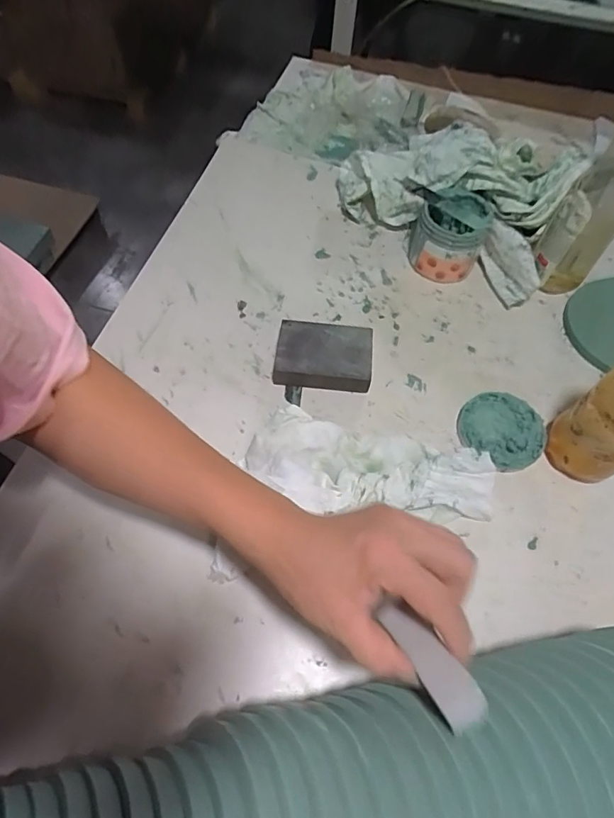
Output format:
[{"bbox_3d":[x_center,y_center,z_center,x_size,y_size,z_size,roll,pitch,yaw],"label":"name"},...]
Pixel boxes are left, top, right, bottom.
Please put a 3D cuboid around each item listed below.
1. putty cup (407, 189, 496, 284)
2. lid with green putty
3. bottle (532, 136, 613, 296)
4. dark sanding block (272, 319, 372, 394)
[{"bbox_3d":[0.166,-0.204,0.576,0.079,0.081,0.077,2,61,-3],"label":"putty cup"},{"bbox_3d":[0.191,0.021,0.482,0.077,0.017,0.080,2,61,-3],"label":"lid with green putty"},{"bbox_3d":[0.304,-0.209,0.513,0.067,0.205,0.058,35,65,15],"label":"bottle"},{"bbox_3d":[0.018,-0.055,0.513,0.097,0.028,0.068,7,61,0],"label":"dark sanding block"}]

